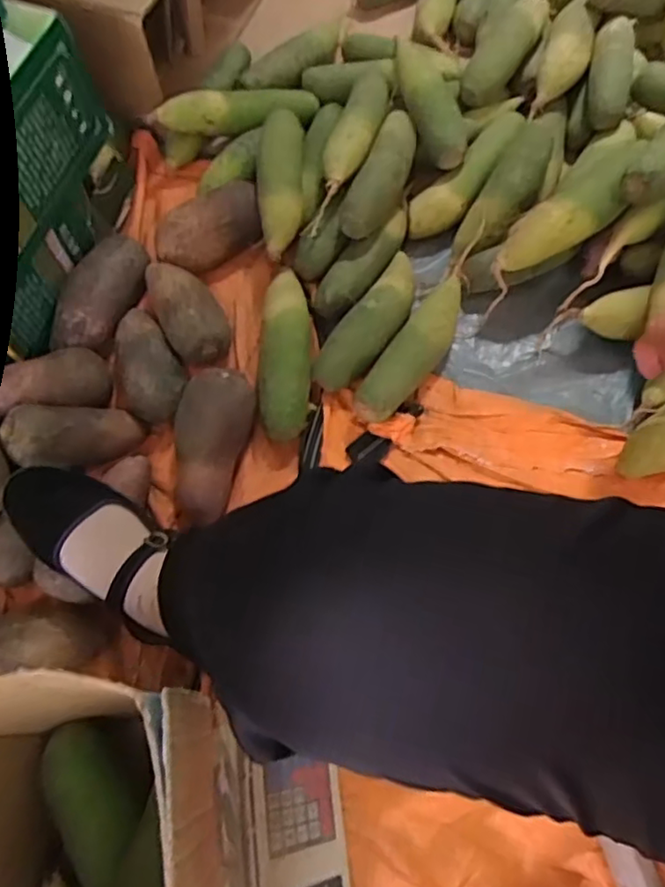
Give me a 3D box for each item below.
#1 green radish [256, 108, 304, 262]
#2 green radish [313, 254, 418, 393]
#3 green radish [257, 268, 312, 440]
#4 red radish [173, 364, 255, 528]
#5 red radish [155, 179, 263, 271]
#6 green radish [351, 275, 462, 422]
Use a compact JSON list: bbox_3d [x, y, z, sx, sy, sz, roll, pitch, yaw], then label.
[{"bbox_3d":[-0.060,-0.313,0.750,0.057,0.065,0.211,-4,69,-1],"label":"green radish"},{"bbox_3d":[0.050,-0.143,0.720,0.059,0.049,0.200,33,73,13],"label":"green radish"},{"bbox_3d":[-0.052,-0.107,0.704,0.055,0.061,0.201,0,69,1],"label":"green radish"},{"bbox_3d":[-0.132,0.002,0.649,0.078,0.076,0.156,12,69,5],"label":"red radish"},{"bbox_3d":[-0.148,-0.263,0.761,0.137,0.068,0.068,-30,71,-10],"label":"red radish"},{"bbox_3d":[0.099,-0.106,0.711,0.051,0.049,0.208,33,73,13],"label":"green radish"}]

